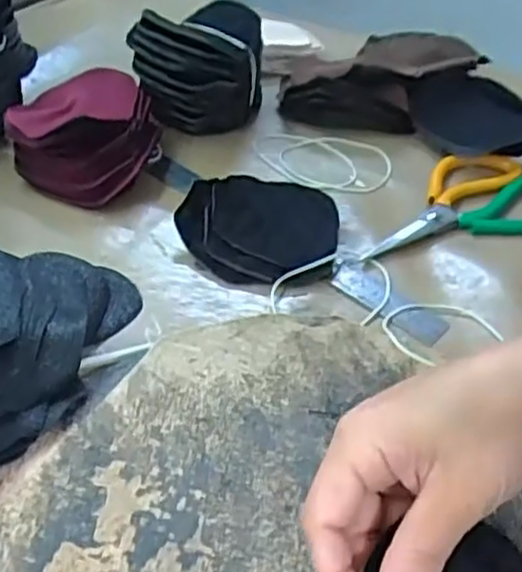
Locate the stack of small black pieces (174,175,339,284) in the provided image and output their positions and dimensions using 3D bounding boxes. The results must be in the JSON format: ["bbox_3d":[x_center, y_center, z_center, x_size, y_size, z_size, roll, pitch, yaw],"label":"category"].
[{"bbox_3d":[0.002,-0.052,0.493,0.103,0.029,0.120,10,40,3],"label":"stack of small black pieces"}]

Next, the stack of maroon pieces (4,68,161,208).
[{"bbox_3d":[-0.126,-0.114,0.527,0.096,0.054,0.121,7,40,-1],"label":"stack of maroon pieces"}]

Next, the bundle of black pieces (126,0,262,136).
[{"bbox_3d":[-0.045,-0.177,0.575,0.075,0.083,0.103,25,43,20],"label":"bundle of black pieces"}]

